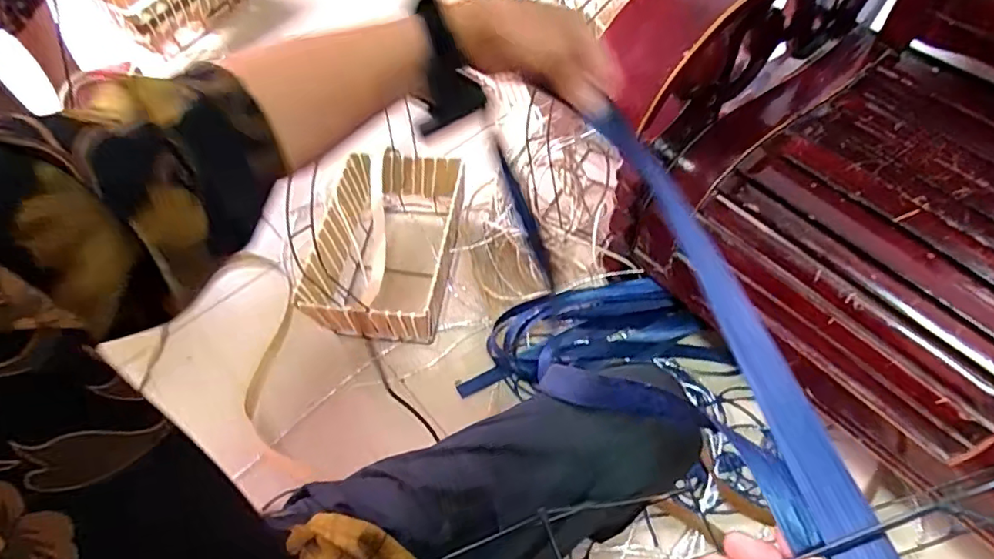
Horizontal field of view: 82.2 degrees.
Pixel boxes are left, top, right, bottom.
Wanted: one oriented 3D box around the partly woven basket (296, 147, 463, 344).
[{"bbox_3d":[-0.190,-0.055,1.041,0.231,0.147,0.340,5,59,5],"label":"partly woven basket"}]

